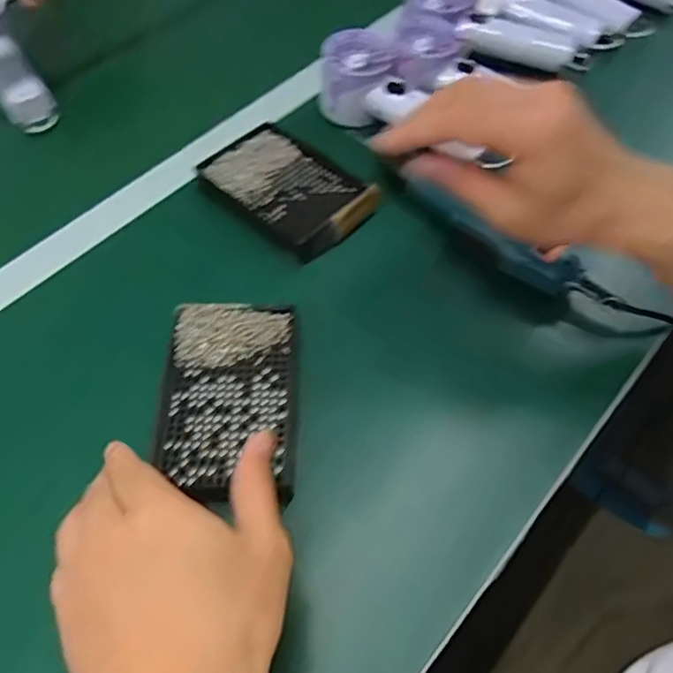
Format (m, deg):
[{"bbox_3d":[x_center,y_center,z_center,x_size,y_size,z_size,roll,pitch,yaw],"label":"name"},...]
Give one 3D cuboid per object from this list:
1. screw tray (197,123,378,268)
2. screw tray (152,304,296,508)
[{"bbox_3d":[-0.040,-0.128,0.508,0.150,0.017,0.089,36,65,23],"label":"screw tray"},{"bbox_3d":[-0.072,0.039,0.397,0.088,0.013,0.137,-3,56,1],"label":"screw tray"}]

